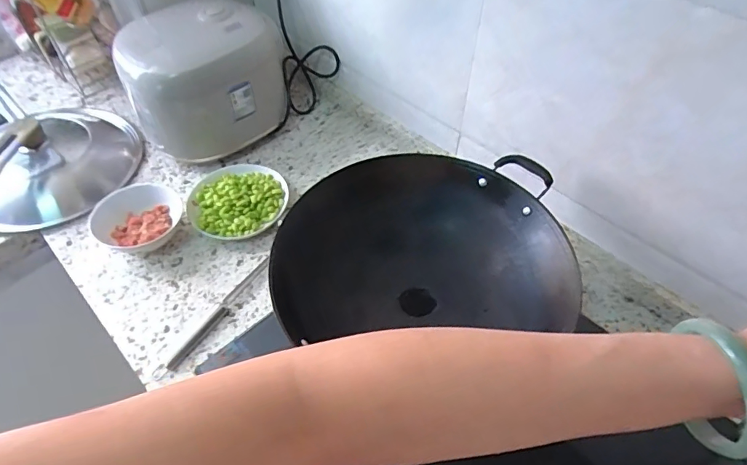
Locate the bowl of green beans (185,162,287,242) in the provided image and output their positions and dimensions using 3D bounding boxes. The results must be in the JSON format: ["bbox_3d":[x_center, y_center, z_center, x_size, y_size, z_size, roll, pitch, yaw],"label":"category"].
[{"bbox_3d":[-0.234,-0.057,0.812,0.159,0.040,0.171,-1,51,1],"label":"bowl of green beans"}]

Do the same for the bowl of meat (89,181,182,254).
[{"bbox_3d":[-0.392,-0.022,0.772,0.139,0.053,0.121,9,52,9],"label":"bowl of meat"}]

